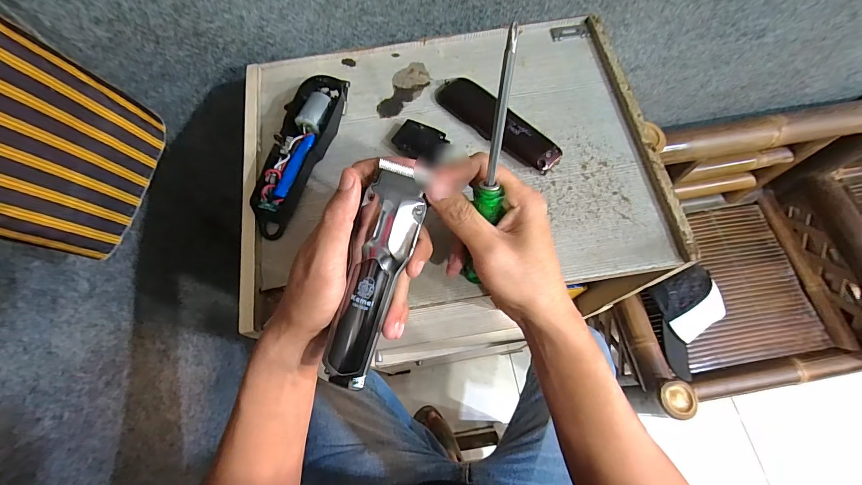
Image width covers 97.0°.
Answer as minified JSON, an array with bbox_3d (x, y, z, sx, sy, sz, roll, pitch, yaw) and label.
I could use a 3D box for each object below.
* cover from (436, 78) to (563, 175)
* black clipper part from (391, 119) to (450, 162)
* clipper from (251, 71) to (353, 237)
[{"bbox_3d":[0.066,-0.125,0.388,0.042,0.019,0.149,-40,72,-13],"label":"cover"},{"bbox_3d":[-0.011,-0.101,0.381,0.049,0.009,0.035,27,71,12],"label":"black clipper part"},{"bbox_3d":[-0.131,-0.089,0.374,0.046,0.035,0.166,17,70,8],"label":"clipper"}]

